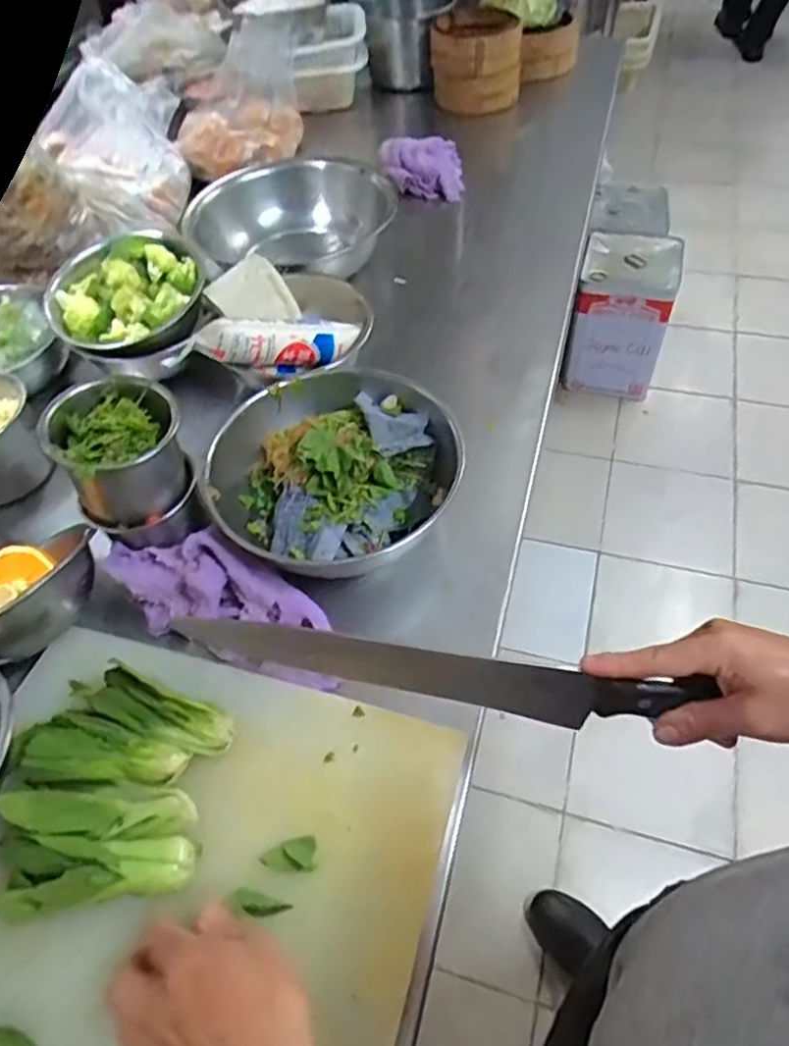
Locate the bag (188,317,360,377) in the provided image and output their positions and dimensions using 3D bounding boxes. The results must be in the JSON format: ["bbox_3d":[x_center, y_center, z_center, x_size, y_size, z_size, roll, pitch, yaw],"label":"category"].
[{"bbox_3d":[-0.119,-0.180,0.670,0.159,0.062,0.032,-9,50,-30],"label":"bag"}]

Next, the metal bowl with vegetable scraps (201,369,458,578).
[{"bbox_3d":[-0.060,-0.045,0.590,0.216,0.072,0.213,38,63,26],"label":"metal bowl with vegetable scraps"}]

